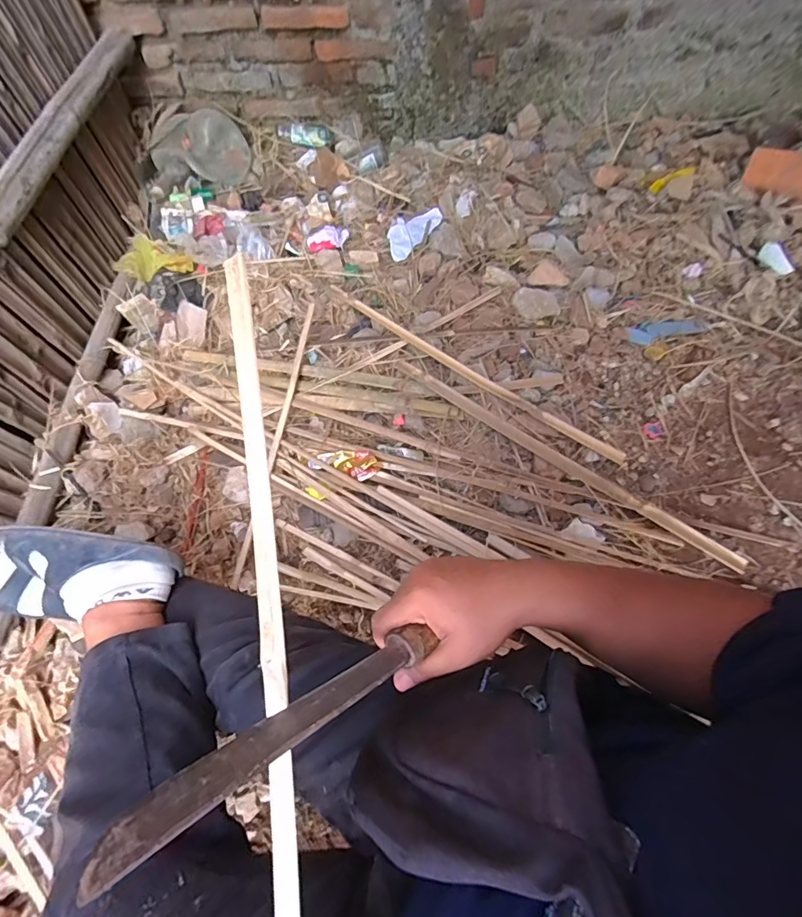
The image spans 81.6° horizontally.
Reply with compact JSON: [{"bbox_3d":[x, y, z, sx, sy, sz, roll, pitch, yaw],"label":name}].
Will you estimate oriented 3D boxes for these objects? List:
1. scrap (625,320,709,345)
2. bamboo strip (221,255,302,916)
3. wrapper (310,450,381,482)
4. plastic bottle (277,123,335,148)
[{"bbox_3d":[0.590,-0.286,1.038,0.182,0.011,0.049,-14,66,-6],"label":"scrap"},{"bbox_3d":[-0.094,0.090,0.320,0.021,0.012,0.466,-6,86,-2],"label":"bamboo strip"},{"bbox_3d":[-0.110,0.006,0.903,0.131,0.015,0.055,13,66,7],"label":"wrapper"},{"bbox_3d":[-0.267,-0.911,1.310,0.162,0.042,0.053,10,66,5],"label":"plastic bottle"}]

